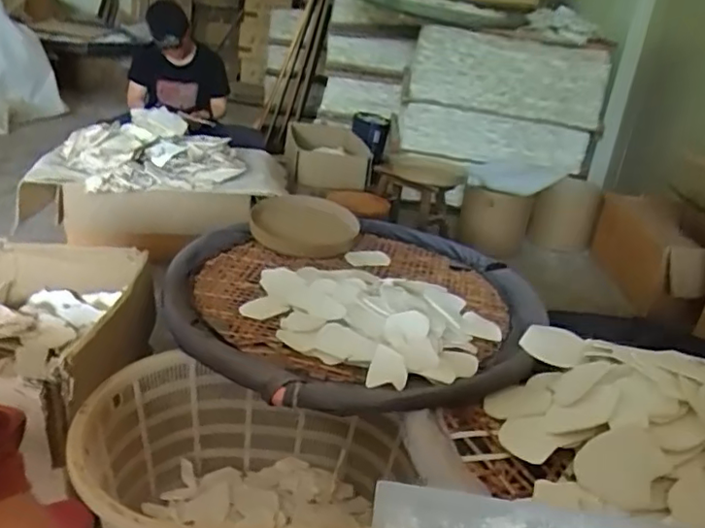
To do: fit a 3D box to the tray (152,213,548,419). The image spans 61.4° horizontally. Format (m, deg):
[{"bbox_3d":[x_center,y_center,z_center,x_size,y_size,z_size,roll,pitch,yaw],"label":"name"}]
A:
[{"bbox_3d":[0.016,0.054,1.468,0.887,0.111,0.951,6,24,-2],"label":"tray"}]

